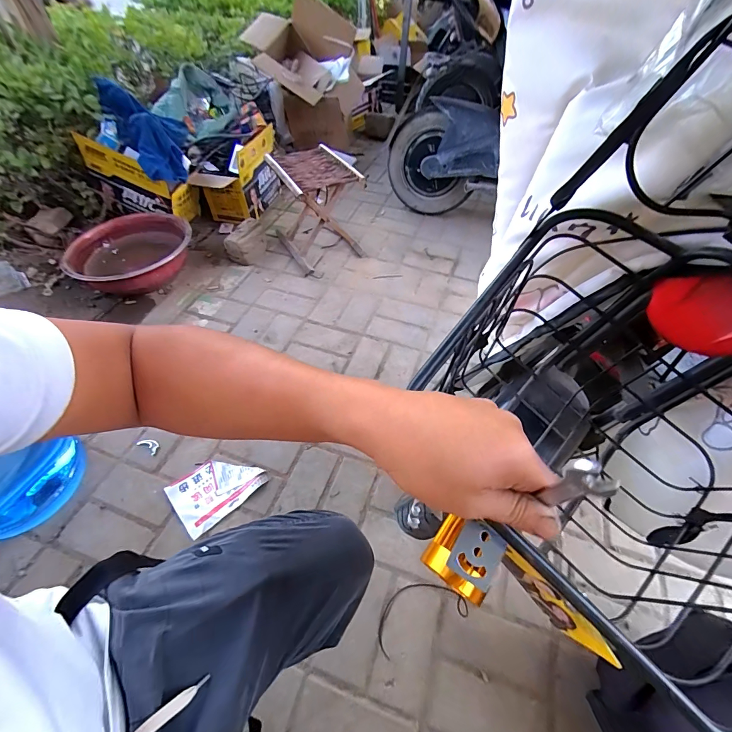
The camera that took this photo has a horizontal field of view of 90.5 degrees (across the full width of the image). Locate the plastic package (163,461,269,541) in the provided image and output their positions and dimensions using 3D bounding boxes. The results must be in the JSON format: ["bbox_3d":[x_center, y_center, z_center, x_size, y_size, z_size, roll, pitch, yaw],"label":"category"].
[{"bbox_3d":[-0.339,0.275,0.828,0.186,0.012,0.140,-35,58,-25],"label":"plastic package"}]

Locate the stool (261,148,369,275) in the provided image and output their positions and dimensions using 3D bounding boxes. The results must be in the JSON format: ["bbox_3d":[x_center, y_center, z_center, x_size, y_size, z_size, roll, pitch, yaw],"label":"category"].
[{"bbox_3d":[-0.184,-0.573,1.327,0.257,0.297,0.317,-24,54,-18],"label":"stool"}]

